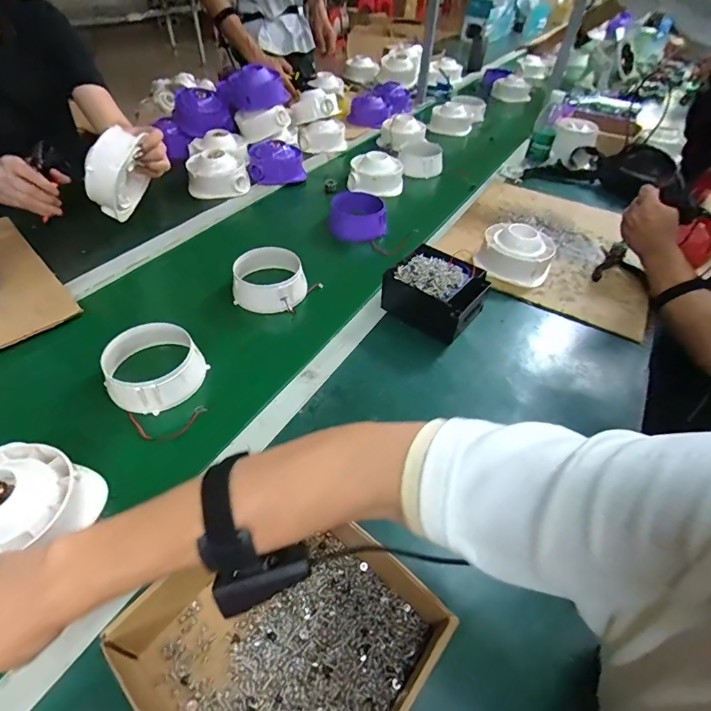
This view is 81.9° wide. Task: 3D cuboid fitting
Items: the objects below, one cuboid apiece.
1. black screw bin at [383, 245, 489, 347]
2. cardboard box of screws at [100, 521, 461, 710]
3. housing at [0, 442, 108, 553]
[{"bbox_3d":[0.133,-0.109,0.682,0.144,0.064,0.132,30,51,23],"label":"black screw bin"},{"bbox_3d":[-0.057,0.239,0.341,0.207,0.073,0.213,35,53,26],"label":"cardboard box of screws"},{"bbox_3d":[-0.350,0.146,0.417,0.139,0.058,0.118,-30,55,-29],"label":"housing"}]

